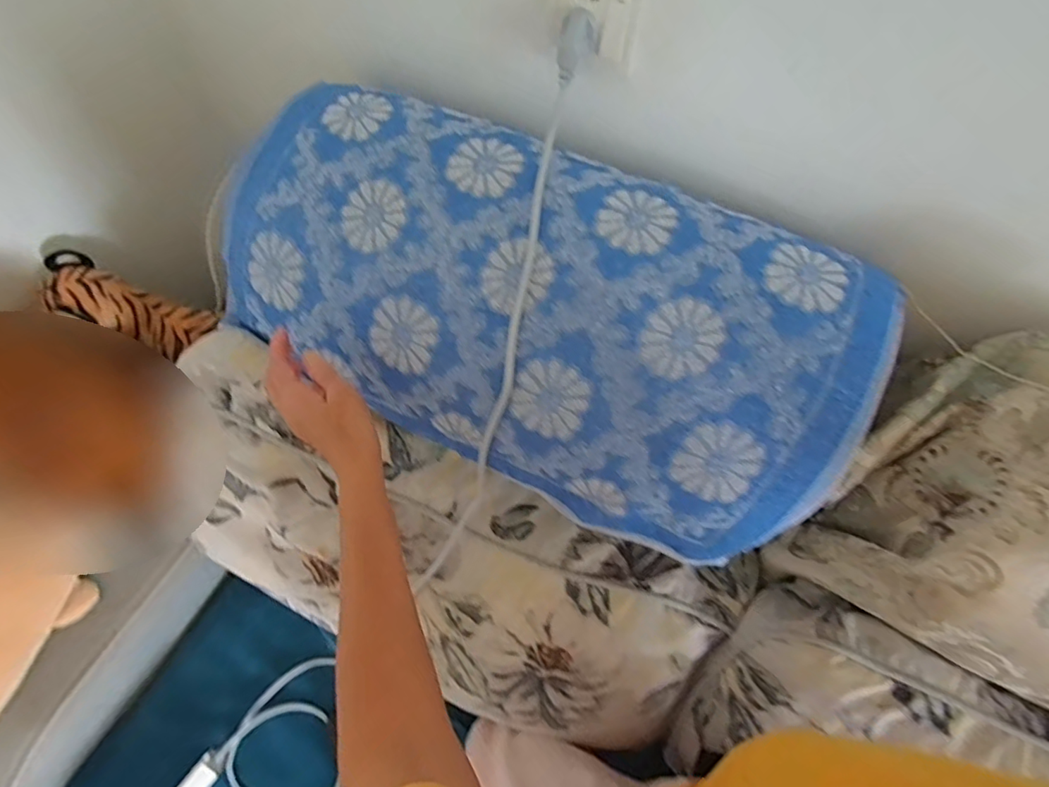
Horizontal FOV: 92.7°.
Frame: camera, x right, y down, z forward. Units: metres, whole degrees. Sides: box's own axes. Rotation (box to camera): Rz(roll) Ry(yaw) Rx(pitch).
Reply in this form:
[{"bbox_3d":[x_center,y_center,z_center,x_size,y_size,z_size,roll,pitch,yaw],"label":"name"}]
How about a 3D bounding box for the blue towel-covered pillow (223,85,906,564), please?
[{"bbox_3d":[0.008,-0.091,0.527,0.661,0.130,0.349,26,86,8],"label":"blue towel-covered pillow"}]

